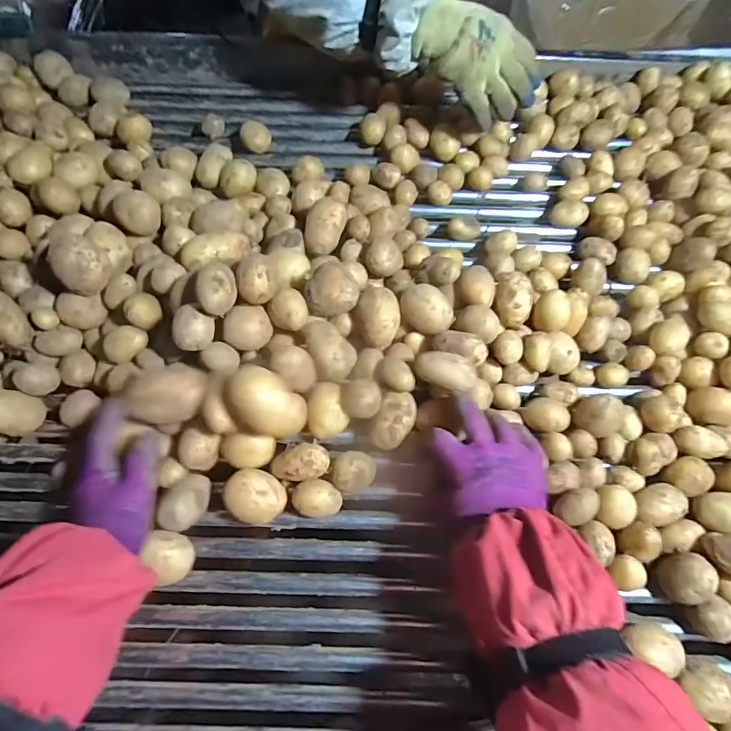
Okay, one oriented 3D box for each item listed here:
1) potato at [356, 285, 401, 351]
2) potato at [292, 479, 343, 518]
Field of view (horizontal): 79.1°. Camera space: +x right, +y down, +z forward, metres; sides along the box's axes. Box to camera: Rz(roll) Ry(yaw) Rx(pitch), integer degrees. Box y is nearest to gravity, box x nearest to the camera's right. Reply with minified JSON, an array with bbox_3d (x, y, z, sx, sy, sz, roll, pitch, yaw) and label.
[{"bbox_3d":[0.011,-0.051,0.501,0.047,0.045,0.063,10,77,-18],"label":"potato"},{"bbox_3d":[-0.049,0.138,0.454,0.048,0.033,0.035,6,67,4],"label":"potato"}]

